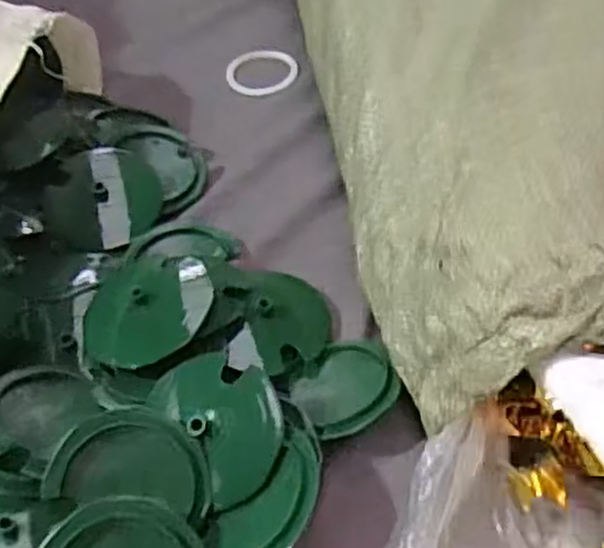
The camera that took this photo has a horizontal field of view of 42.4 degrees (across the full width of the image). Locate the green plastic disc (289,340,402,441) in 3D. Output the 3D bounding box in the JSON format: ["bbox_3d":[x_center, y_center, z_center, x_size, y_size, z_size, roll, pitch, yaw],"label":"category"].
[{"bbox_3d":[0.024,0.060,0.418,0.054,0.014,0.061,-27,31,-11],"label":"green plastic disc"}]

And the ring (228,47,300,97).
[{"bbox_3d":[-0.032,-0.165,0.634,0.057,0.004,0.068,-5,50,2],"label":"ring"}]

